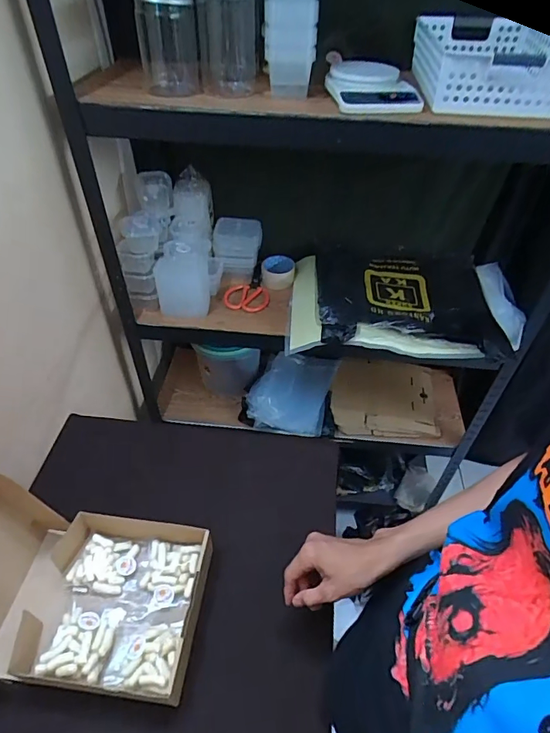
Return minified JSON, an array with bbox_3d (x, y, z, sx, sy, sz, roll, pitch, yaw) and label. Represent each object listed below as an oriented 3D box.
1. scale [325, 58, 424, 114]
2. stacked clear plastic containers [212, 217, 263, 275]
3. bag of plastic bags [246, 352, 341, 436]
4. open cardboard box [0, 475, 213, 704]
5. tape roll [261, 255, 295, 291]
[{"bbox_3d":[0.151,-0.462,0.721,0.131,0.039,0.176,-6,46,-8],"label":"scale"},{"bbox_3d":[-0.089,-0.286,1.094,0.114,0.136,0.075,2,46,0],"label":"stacked clear plastic containers"},{"bbox_3d":[0.053,0.065,1.286,0.217,0.066,0.265,13,47,11],"label":"bag of plastic bags"},{"bbox_3d":[-0.286,0.295,0.603,0.336,0.199,0.221,6,46,4],"label":"open cardboard box"},{"bbox_3d":[0.008,-0.238,1.123,0.086,0.044,0.086,1,46,-1],"label":"tape roll"}]

